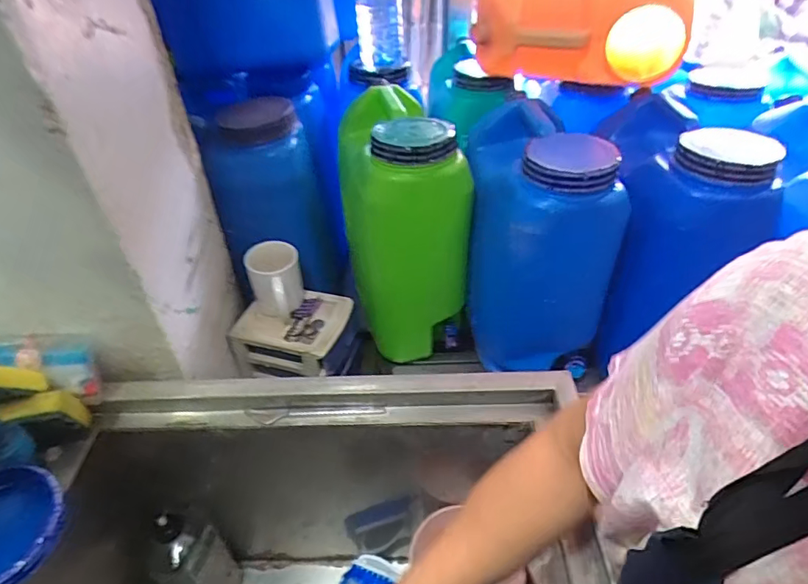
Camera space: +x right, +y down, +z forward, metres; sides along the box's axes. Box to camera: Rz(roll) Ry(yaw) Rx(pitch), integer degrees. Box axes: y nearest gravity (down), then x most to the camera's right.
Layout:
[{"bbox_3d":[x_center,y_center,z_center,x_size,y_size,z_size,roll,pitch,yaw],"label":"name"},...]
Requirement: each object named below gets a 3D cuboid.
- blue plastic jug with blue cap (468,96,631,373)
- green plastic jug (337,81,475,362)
[{"bbox_3d":[0.205,-0.055,0.766,0.188,0.331,0.157,-9,41,-8],"label":"blue plastic jug with blue cap"},{"bbox_3d":[-0.007,-0.115,0.861,0.151,0.379,0.239,-11,41,-11],"label":"green plastic jug"}]

